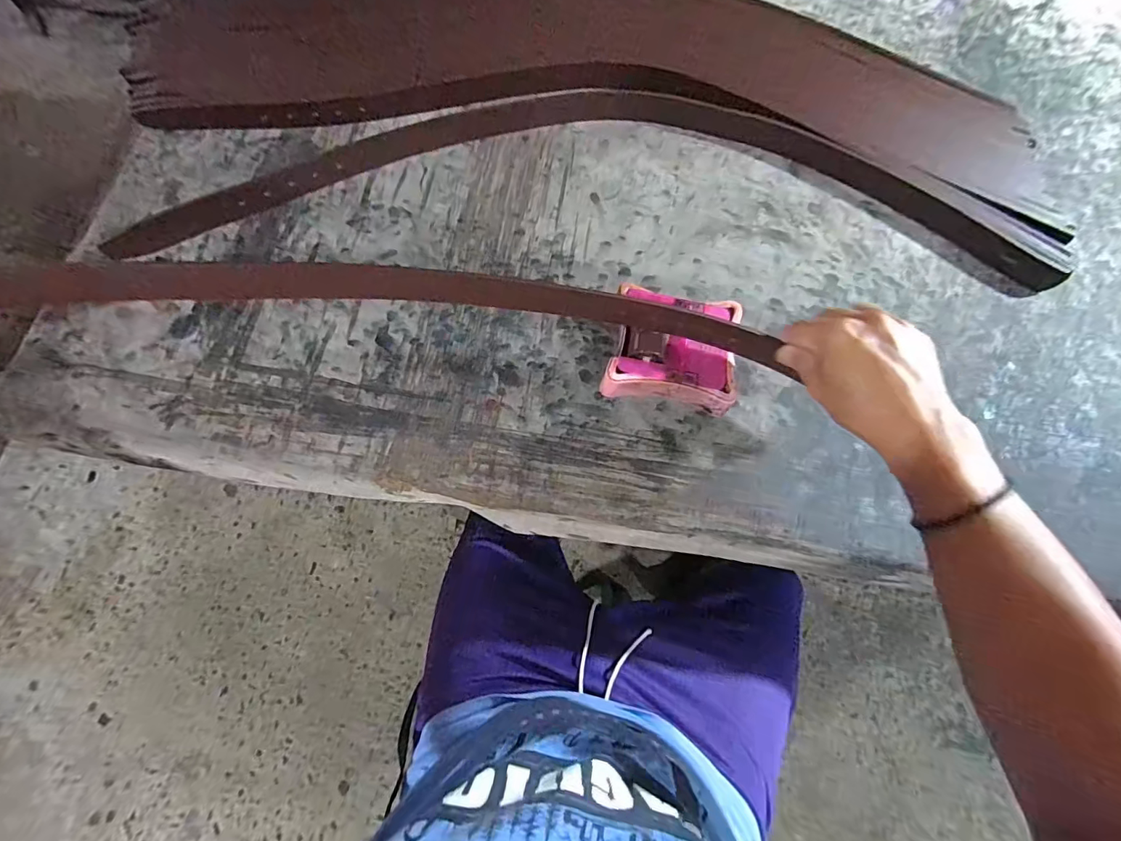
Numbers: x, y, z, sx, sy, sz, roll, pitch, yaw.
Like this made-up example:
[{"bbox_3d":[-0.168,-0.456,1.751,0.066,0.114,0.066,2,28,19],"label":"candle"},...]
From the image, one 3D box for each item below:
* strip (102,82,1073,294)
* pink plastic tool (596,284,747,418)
[{"bbox_3d":[0.050,-0.264,0.519,0.910,0.028,0.247,0,70,-3],"label":"strip"},{"bbox_3d":[0.104,-0.065,0.454,0.113,0.039,0.104,11,73,2],"label":"pink plastic tool"}]

